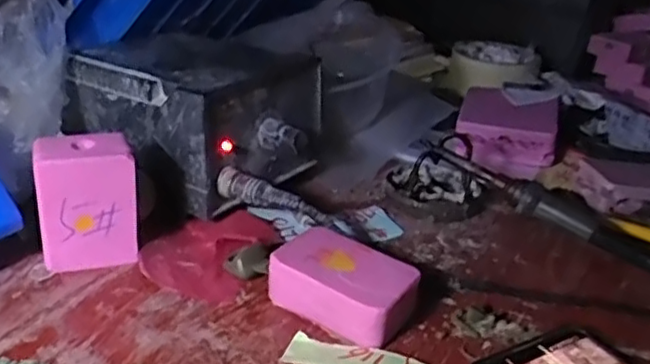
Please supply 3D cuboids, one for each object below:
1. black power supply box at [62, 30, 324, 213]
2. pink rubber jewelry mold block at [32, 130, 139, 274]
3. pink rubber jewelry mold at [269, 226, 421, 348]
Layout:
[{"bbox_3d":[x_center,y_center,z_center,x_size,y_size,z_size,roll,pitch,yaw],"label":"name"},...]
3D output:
[{"bbox_3d":[-0.080,-0.042,0.451,0.152,0.088,0.114,22,32,30],"label":"black power supply box"},{"bbox_3d":[-0.128,0.012,0.363,0.048,0.072,0.023,-4,29,-17],"label":"pink rubber jewelry mold block"},{"bbox_3d":[0.010,0.054,0.351,0.069,0.029,0.045,19,31,27],"label":"pink rubber jewelry mold"}]

